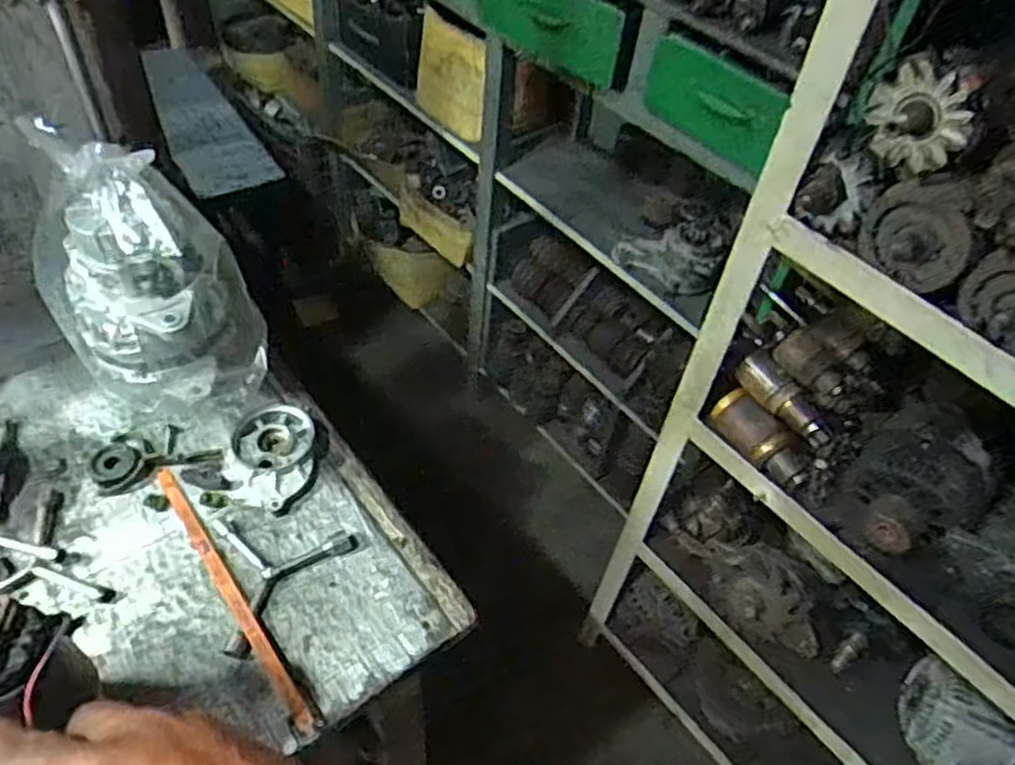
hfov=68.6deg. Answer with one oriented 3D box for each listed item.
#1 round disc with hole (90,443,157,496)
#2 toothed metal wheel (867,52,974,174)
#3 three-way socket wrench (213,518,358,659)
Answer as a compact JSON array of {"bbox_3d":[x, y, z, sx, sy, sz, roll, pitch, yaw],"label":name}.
[{"bbox_3d":[-0.377,0.084,0.729,0.053,0.012,0.055,3,49,-4],"label":"round disc with hole"},{"bbox_3d":[0.342,-0.222,0.620,0.028,0.072,0.091,-14,52,-17],"label":"toothed metal wheel"},{"bbox_3d":[-0.214,0.184,0.666,0.132,0.014,0.124,7,49,-1],"label":"three-way socket wrench"}]

